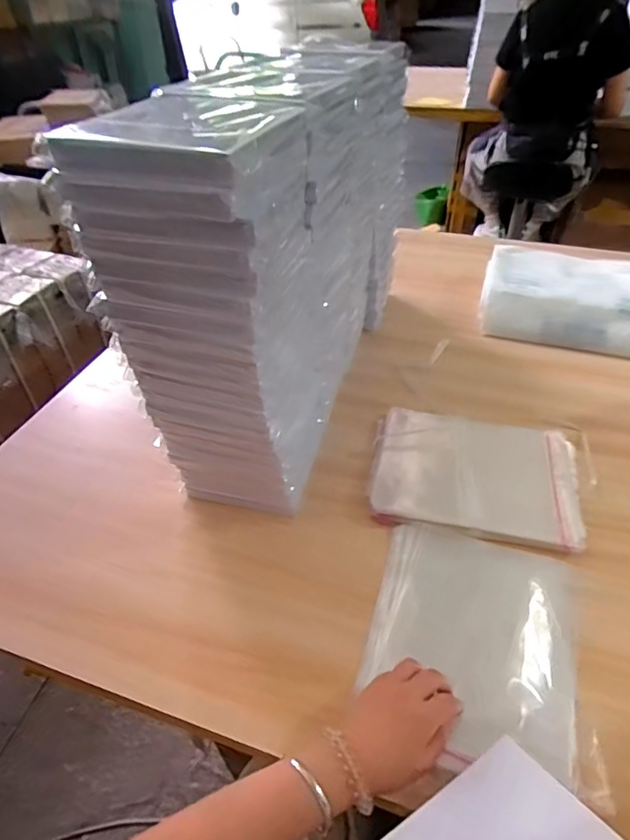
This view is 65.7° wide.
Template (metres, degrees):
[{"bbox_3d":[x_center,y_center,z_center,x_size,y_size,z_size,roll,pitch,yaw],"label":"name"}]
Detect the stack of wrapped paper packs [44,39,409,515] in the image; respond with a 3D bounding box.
[{"bbox_3d":[-0.024,-0.224,0.678,0.172,0.418,0.594,12,45,14],"label":"stack of wrapped paper packs"}]

